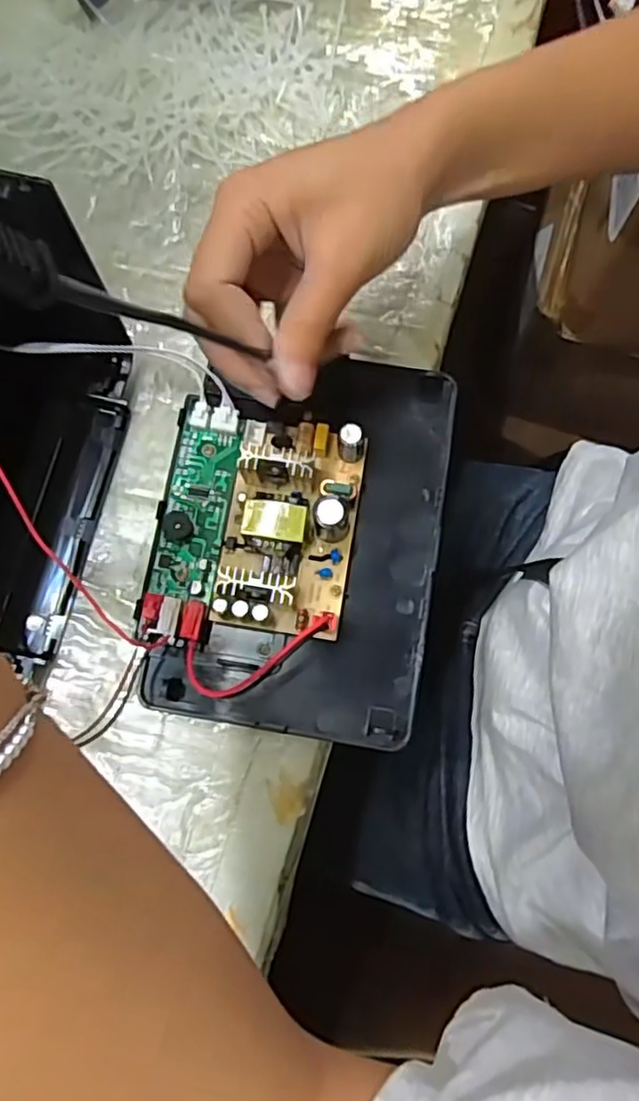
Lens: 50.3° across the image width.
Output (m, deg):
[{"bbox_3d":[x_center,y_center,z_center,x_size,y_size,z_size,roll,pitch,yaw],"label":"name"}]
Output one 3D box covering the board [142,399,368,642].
[{"bbox_3d":[-0.030,-0.013,0.316,0.090,0.034,0.109,9,79,1],"label":"board"}]

